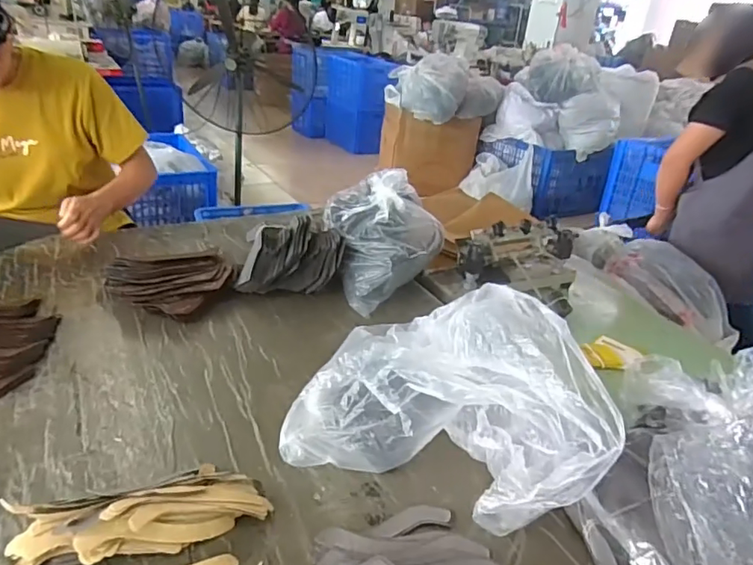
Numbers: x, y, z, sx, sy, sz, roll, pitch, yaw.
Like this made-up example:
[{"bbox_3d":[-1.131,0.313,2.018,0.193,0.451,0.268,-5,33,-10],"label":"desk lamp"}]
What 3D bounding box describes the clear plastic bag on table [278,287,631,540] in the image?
[{"bbox_3d":[0.088,0.123,0.658,0.360,0.205,0.257,15,29,15],"label":"clear plastic bag on table"}]

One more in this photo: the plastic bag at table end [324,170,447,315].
[{"bbox_3d":[0.026,-0.088,1.034,0.202,0.207,0.203,-6,30,-23],"label":"plastic bag at table end"}]

